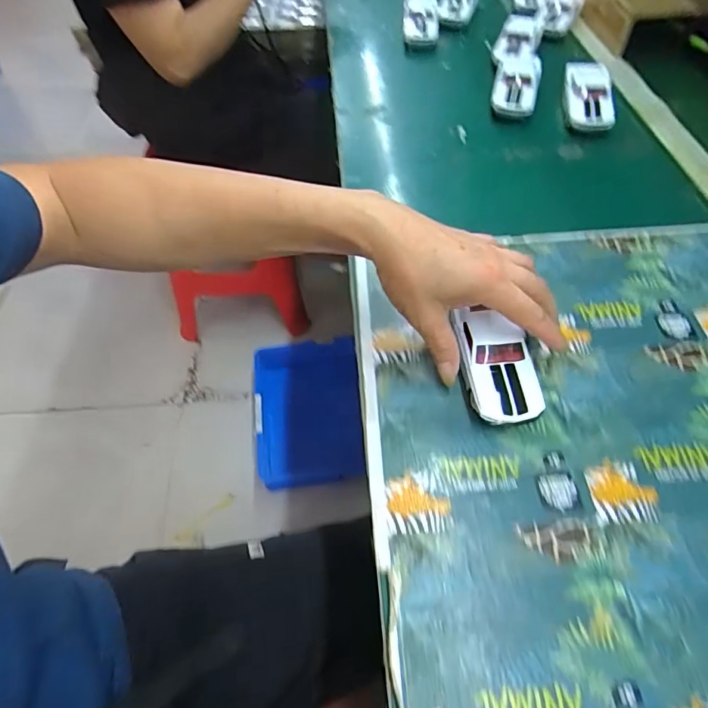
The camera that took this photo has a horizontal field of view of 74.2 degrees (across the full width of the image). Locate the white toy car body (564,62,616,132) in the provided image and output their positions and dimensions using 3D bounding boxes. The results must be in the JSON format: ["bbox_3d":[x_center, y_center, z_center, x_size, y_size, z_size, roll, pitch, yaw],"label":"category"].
[{"bbox_3d":[0.298,-0.329,0.598,0.055,0.033,0.128,8,55,8],"label":"white toy car body"}]

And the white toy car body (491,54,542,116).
[{"bbox_3d":[0.217,-0.357,0.627,0.055,0.029,0.131,15,56,11],"label":"white toy car body"}]

